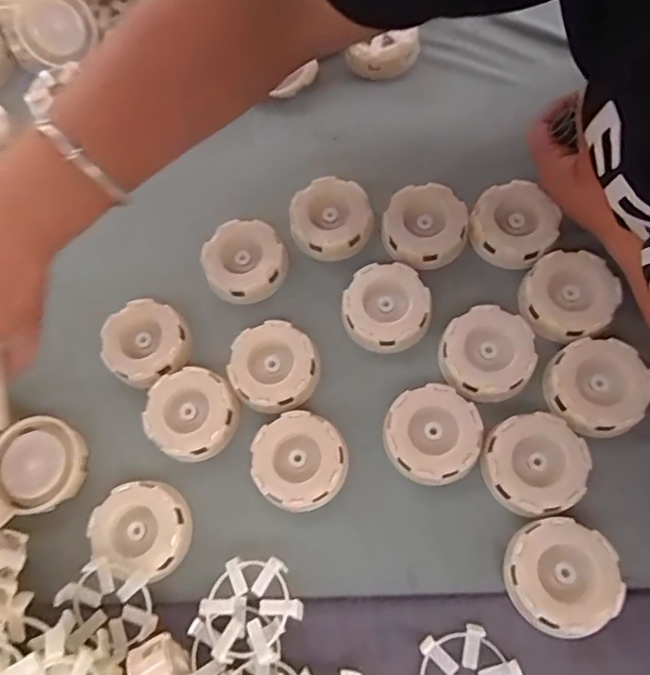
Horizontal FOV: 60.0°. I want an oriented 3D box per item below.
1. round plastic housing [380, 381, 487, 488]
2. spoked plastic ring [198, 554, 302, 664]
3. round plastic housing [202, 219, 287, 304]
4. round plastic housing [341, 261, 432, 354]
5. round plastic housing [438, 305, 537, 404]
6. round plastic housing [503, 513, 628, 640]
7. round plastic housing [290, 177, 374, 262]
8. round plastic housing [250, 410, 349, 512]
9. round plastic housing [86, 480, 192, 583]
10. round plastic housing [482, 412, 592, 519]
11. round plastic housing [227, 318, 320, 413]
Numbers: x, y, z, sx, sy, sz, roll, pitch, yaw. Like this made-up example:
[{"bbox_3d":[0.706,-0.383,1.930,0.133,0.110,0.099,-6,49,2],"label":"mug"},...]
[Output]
[{"bbox_3d":[0.069,0.065,0.369,0.059,0.029,0.061,-2,70,6],"label":"round plastic housing"},{"bbox_3d":[-0.045,0.160,0.333,0.056,0.008,0.057,-9,55,13],"label":"spoked plastic ring"},{"bbox_3d":[-0.062,-0.058,0.434,0.060,0.022,0.059,-2,70,6],"label":"round plastic housing"},{"bbox_3d":[0.043,-0.021,0.404,0.059,0.025,0.059,-2,70,6],"label":"round plastic housing"},{"bbox_3d":[0.107,0.012,0.381,0.060,0.023,0.060,-2,70,6],"label":"round plastic housing"},{"bbox_3d":[0.136,0.137,0.326,0.059,0.025,0.060,-2,70,6],"label":"round plastic housing"},{"bbox_3d":[0.004,-0.091,0.436,0.058,0.027,0.059,-2,70,6],"label":"round plastic housing"},{"bbox_3d":[-0.017,0.082,0.372,0.059,0.020,0.060,-2,70,6],"label":"round plastic housing"},{"bbox_3d":[-0.118,0.124,0.367,0.061,0.020,0.056,-2,70,6],"label":"round plastic housing"},{"bbox_3d":[0.130,0.079,0.352,0.059,0.025,0.058,-2,70,6],"label":"round plastic housing"},{"bbox_3d":[-0.036,0.020,0.395,0.060,0.018,0.061,-2,70,6],"label":"round plastic housing"}]

